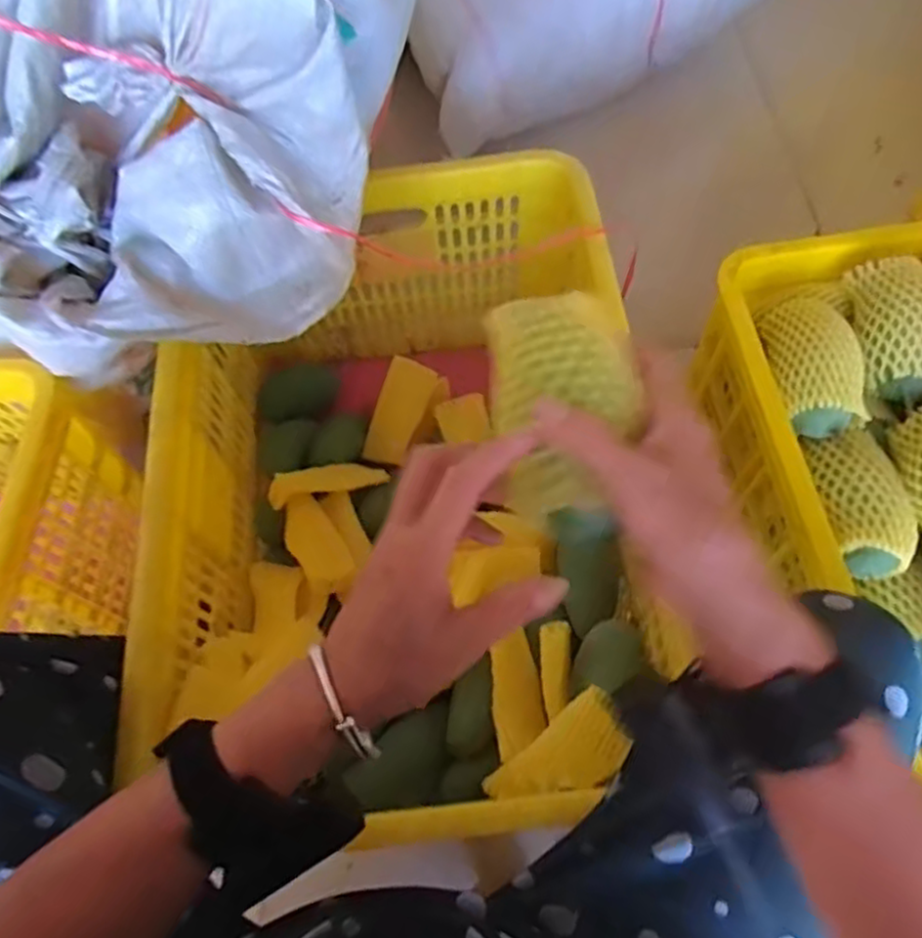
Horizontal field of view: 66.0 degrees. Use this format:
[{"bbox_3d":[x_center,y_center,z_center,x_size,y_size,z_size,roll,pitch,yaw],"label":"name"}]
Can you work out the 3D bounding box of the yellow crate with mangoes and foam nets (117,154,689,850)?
[{"bbox_3d":[-0.057,0.026,0.714,0.390,0.288,0.594,-2,64,3],"label":"yellow crate with mangoes and foam nets"}]

